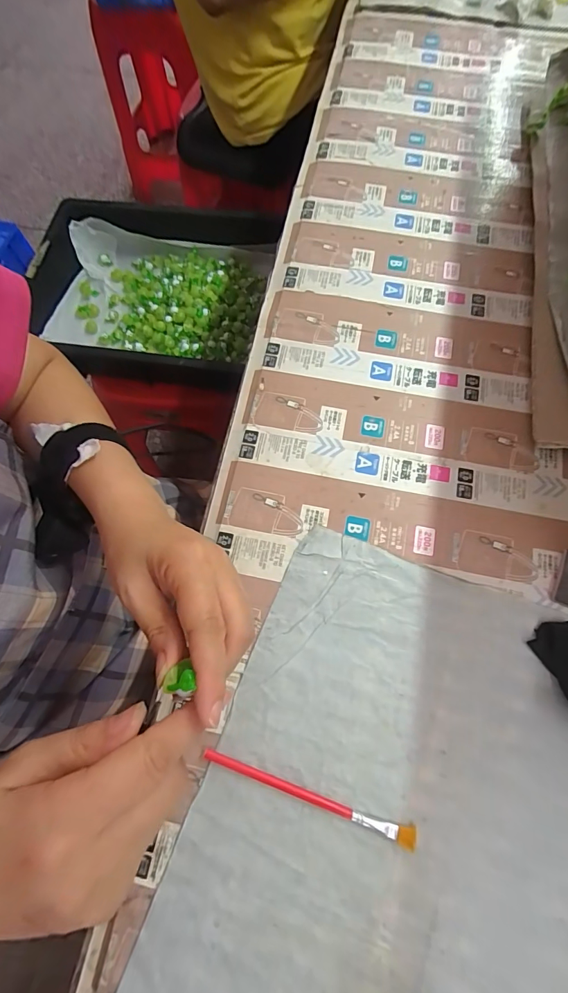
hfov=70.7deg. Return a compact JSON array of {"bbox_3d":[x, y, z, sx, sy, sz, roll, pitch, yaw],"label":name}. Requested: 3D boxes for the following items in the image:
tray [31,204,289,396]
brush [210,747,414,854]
[{"bbox_3d":[-0.233,-0.339,0.683,0.397,0.088,0.308,11,73,6],"label":"tray"},{"bbox_3d":[0.016,0.205,0.275,0.150,0.007,0.011,17,74,8],"label":"brush"}]

